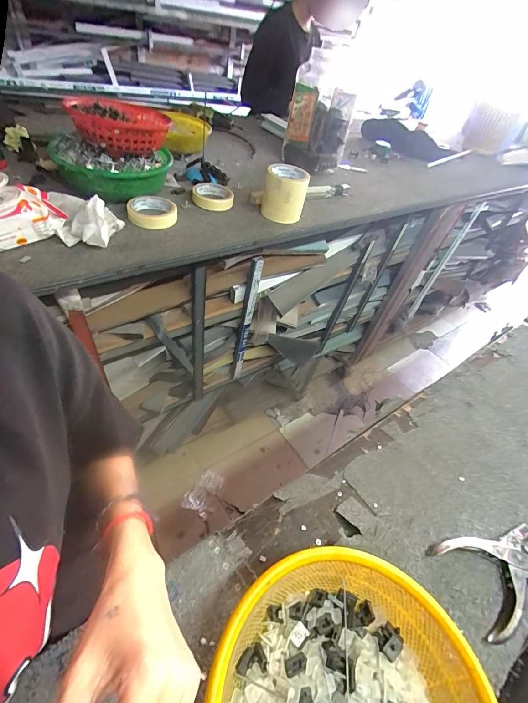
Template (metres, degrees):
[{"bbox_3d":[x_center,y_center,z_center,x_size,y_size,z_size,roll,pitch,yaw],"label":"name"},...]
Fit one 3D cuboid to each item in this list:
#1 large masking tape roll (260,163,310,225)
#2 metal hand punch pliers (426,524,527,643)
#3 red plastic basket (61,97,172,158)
[{"bbox_3d":[0.043,-0.341,0.734,0.092,0.103,0.088,7,46,-7],"label":"large masking tape roll"},{"bbox_3d":[0.298,0.264,0.416,0.151,0.020,0.098,-10,50,-22],"label":"metal hand punch pliers"},{"bbox_3d":[-0.265,-0.415,0.627,0.164,0.068,0.149,-5,48,-18],"label":"red plastic basket"}]

